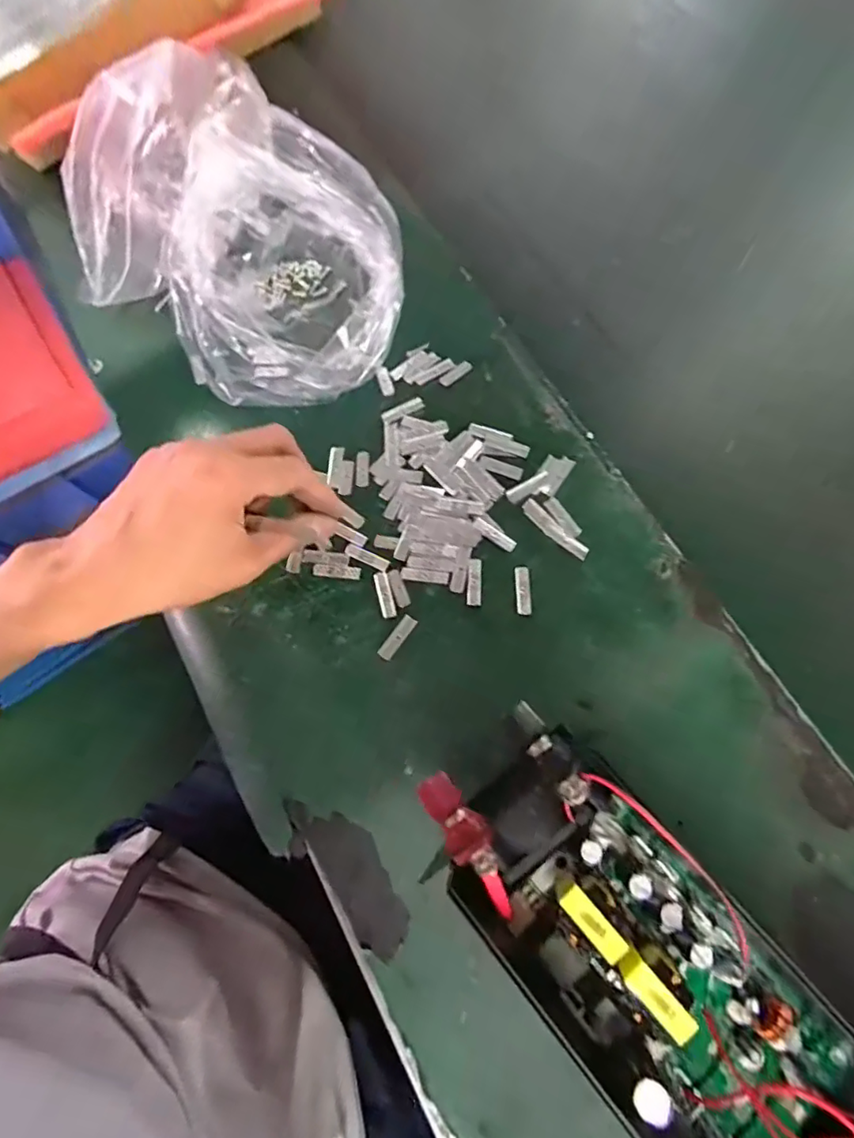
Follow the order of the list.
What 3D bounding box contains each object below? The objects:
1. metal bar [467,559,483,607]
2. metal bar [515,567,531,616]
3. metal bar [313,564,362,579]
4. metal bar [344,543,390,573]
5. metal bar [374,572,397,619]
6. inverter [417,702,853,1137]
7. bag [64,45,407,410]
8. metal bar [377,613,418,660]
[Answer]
[{"bbox_3d":[0.030,0.008,0.353,0.009,0.004,0.030,3,72,3],"label":"metal bar"},{"bbox_3d":[0.060,0.013,0.349,0.008,0.004,0.032,-1,72,2],"label":"metal bar"},{"bbox_3d":[-0.059,0.001,0.362,0.031,0.004,0.008,7,73,4],"label":"metal bar"},{"bbox_3d":[-0.039,-0.008,0.363,0.031,0.004,0.008,26,75,10],"label":"metal bar"},{"bbox_3d":[-0.027,0.016,0.354,0.009,0.004,0.031,-15,72,-2],"label":"metal bar"},{"bbox_3d":[0.121,0.205,0.238,0.091,0.091,0.307,-40,75,-10],"label":"inverter"},{"bbox_3d":[-0.129,-0.225,0.373,0.227,0.129,0.155,38,77,13],"label":"bag"},{"bbox_3d":[-0.019,0.042,0.345,0.010,0.004,0.030,35,77,12],"label":"metal bar"}]

